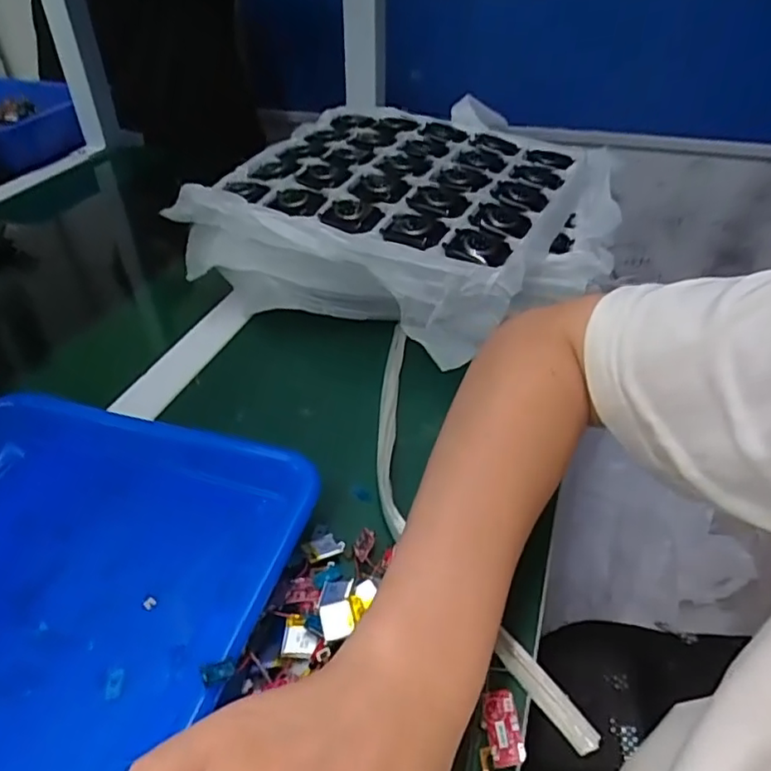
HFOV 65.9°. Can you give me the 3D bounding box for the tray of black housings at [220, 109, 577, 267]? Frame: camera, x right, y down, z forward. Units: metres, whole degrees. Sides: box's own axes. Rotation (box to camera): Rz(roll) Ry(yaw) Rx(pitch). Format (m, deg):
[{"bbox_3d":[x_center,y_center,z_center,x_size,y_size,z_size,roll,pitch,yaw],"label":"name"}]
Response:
[{"bbox_3d":[0.009,-0.183,0.517,0.261,0.028,0.192,19,43,23],"label":"tray of black housings"}]

